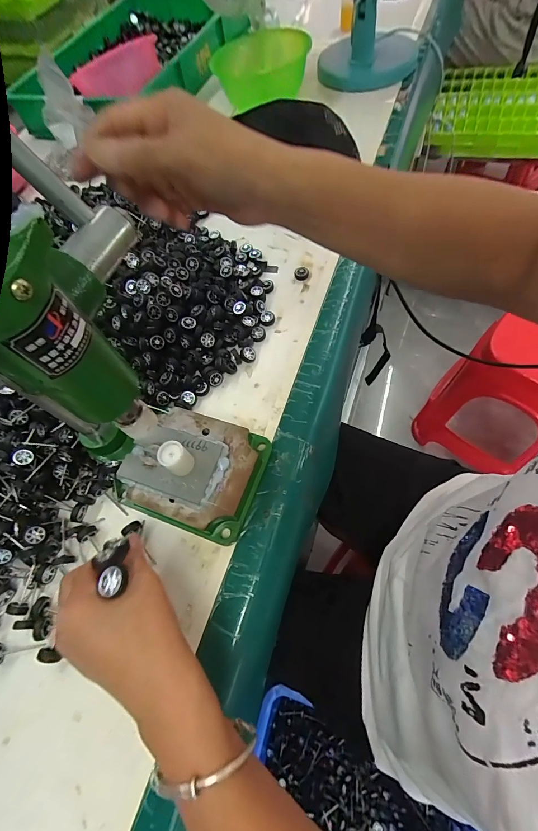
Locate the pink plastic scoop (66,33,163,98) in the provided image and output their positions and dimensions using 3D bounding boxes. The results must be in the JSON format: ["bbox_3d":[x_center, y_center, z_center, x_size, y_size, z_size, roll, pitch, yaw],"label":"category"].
[{"bbox_3d":[-0.307,-0.690,0.701,0.184,0.070,0.029,-9,65,15],"label":"pink plastic scoop"}]

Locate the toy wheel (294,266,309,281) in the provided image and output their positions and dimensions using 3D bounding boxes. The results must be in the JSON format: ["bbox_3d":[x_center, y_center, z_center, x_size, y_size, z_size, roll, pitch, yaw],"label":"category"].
[{"bbox_3d":[0.045,-0.199,0.483,0.020,0.008,0.019,-4,63,7],"label":"toy wheel"}]

